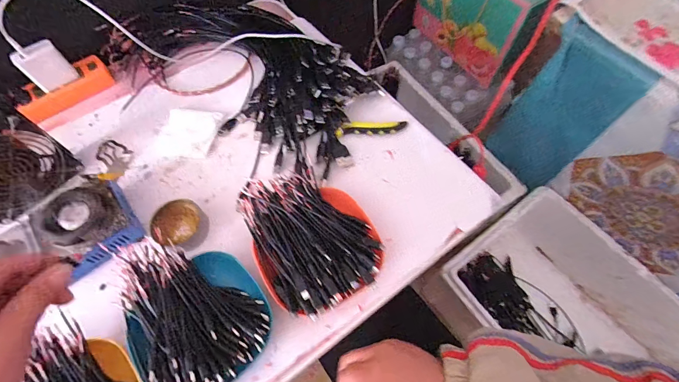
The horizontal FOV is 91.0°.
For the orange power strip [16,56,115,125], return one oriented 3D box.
[{"bbox_3d":[-0.435,-0.162,0.535,0.055,0.029,0.135,39,70,18],"label":"orange power strip"}]

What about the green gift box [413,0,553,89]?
[{"bbox_3d":[0.365,-0.472,0.856,0.155,0.230,0.323,-28,67,-13],"label":"green gift box"}]

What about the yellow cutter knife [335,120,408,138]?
[{"bbox_3d":[0.047,-0.091,0.492,0.103,0.015,0.019,-5,64,-2],"label":"yellow cutter knife"}]

